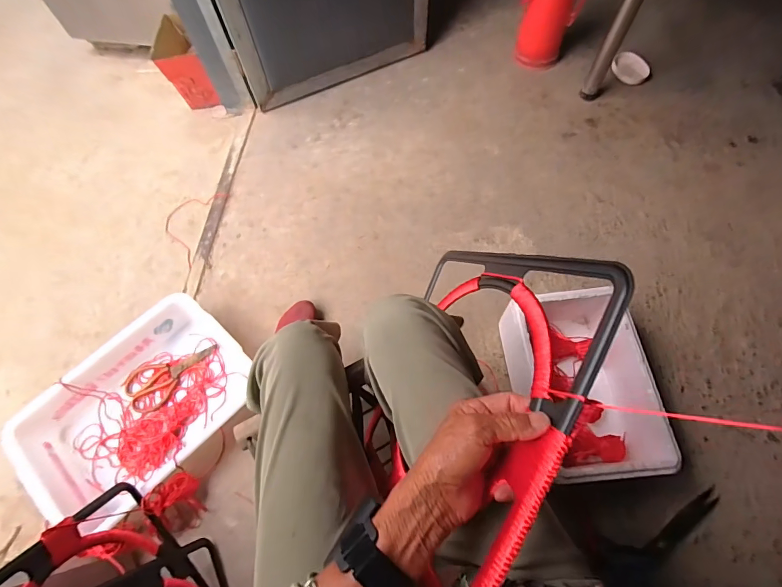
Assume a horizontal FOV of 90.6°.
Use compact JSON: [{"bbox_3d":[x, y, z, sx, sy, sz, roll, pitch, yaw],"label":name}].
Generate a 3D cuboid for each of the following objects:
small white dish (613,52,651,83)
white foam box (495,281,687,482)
[{"bbox_3d":[0.753,-0.715,1.224,0.078,0.029,0.122,-23,67,-8],"label":"small white dish"},{"bbox_3d":[0.363,0.173,0.768,0.224,0.149,0.348,-4,66,1],"label":"white foam box"}]

